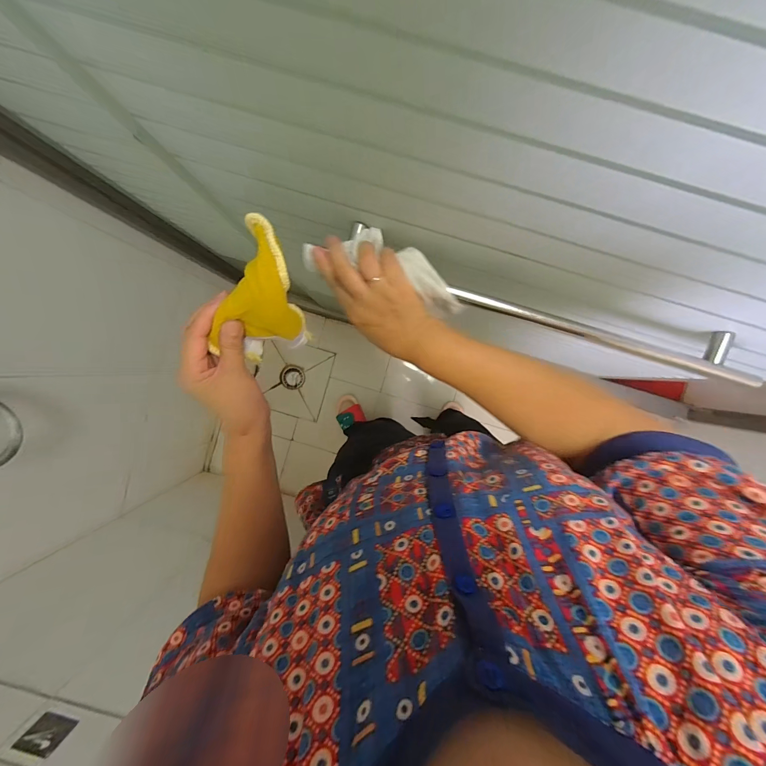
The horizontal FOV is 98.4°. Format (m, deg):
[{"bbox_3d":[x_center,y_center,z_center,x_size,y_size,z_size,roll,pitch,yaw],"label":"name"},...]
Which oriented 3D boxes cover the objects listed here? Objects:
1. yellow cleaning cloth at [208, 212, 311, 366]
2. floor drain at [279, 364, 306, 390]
[{"bbox_3d":[-0.102,-0.069,0.295,0.069,0.137,0.043,26,51,-3],"label":"yellow cleaning cloth"},{"bbox_3d":[-0.367,-0.024,1.344,0.096,0.014,0.099,7,92,-2],"label":"floor drain"}]

